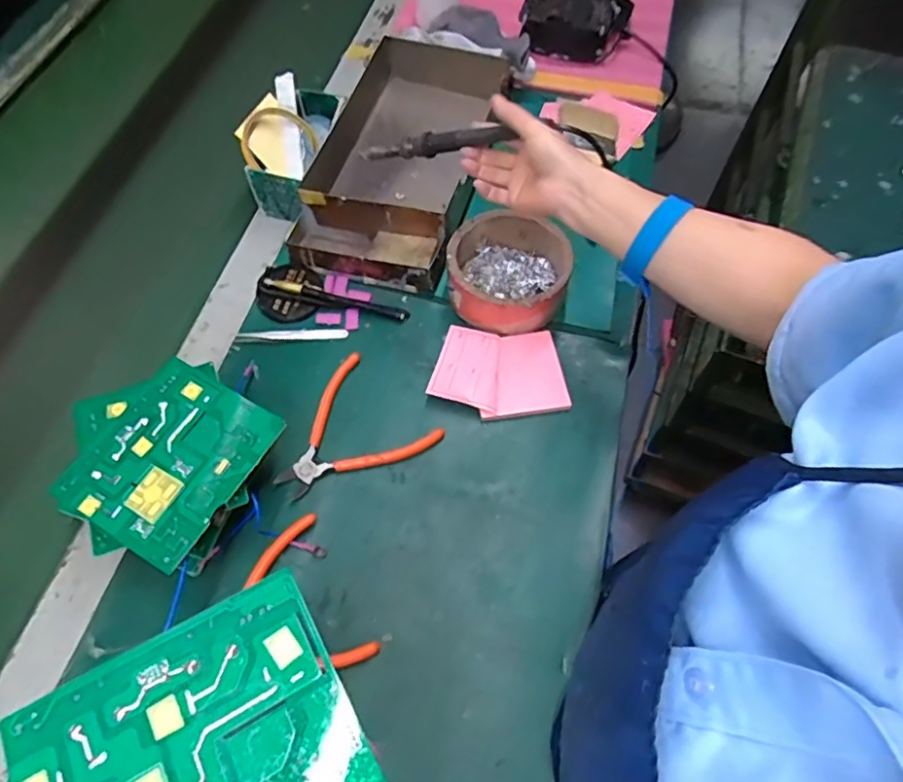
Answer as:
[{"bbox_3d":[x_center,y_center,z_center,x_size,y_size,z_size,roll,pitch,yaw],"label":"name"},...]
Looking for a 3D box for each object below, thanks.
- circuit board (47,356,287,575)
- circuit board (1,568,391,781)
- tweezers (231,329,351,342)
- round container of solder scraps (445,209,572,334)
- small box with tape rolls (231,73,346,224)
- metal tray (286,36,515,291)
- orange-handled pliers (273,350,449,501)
[{"bbox_3d":[-0.209,0.049,0.443,0.112,0.011,0.130,28,64,15],"label":"circuit board"},{"bbox_3d":[-0.108,0.156,0.251,0.128,0.011,0.112,-27,65,-14],"label":"circuit board"},{"bbox_3d":[-0.162,-0.057,0.603,0.111,0.004,0.013,-3,62,-2],"label":"tweezers"},{"bbox_3d":[0.058,-0.121,0.610,0.119,0.058,0.119,0,62,0],"label":"round container of solder scraps"},{"bbox_3d":[-0.178,-0.274,0.672,0.079,0.087,0.144,13,63,7],"label":"small box with tape rolls"},{"bbox_3d":[-0.057,-0.269,0.679,0.167,0.068,0.323,14,63,7],"label":"metal tray"},{"bbox_3d":[-0.099,0.043,0.545,0.134,0.015,0.121,-41,69,-19],"label":"orange-handled pliers"}]

